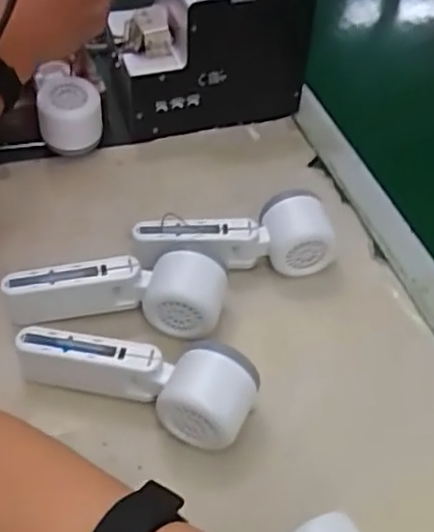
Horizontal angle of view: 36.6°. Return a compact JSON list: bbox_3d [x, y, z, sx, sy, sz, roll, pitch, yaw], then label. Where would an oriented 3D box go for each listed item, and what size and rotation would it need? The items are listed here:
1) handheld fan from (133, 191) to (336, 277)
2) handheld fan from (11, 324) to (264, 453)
[{"bbox_3d":[0.017,-0.027,0.565,0.164,0.059,0.045,1,49,-4],"label":"handheld fan"},{"bbox_3d":[-0.057,0.077,0.472,0.170,0.057,0.057,18,50,11],"label":"handheld fan"}]

